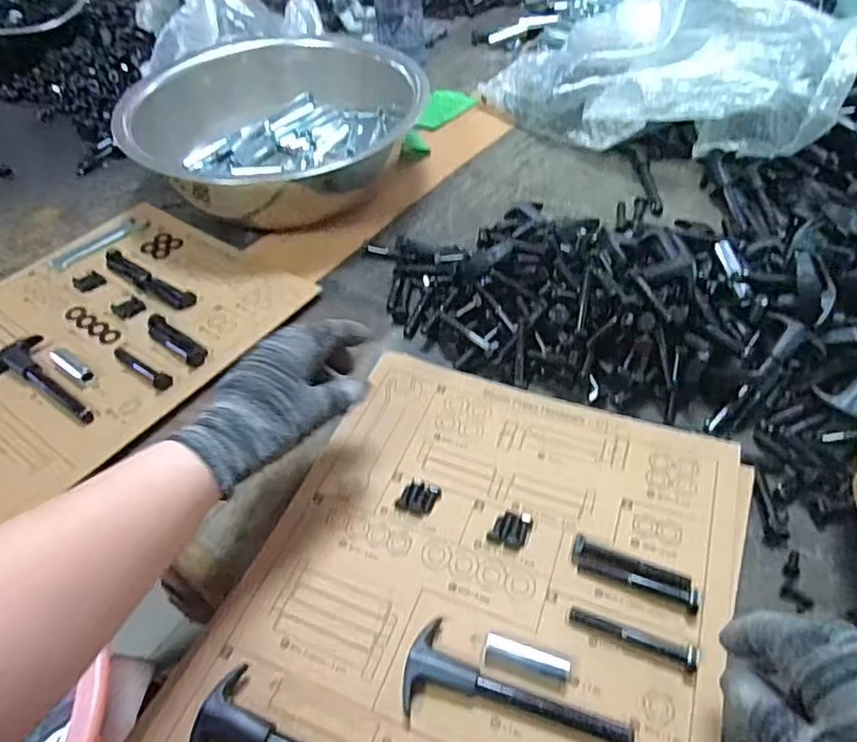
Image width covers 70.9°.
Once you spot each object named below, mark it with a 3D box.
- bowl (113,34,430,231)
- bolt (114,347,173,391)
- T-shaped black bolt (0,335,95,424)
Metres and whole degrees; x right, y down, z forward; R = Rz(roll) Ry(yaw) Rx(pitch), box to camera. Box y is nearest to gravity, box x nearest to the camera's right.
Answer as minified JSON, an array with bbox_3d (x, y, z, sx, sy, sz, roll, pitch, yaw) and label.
[{"bbox_3d":[-0.173,-0.294,0.736,0.288,0.122,0.288,-2,47,3],"label":"bowl"},{"bbox_3d":[-0.257,-0.005,0.538,0.087,0.014,0.013,29,56,28],"label":"bolt"},{"bbox_3d":[-0.337,0.008,0.535,0.138,0.013,0.053,23,53,24],"label":"T-shaped black bolt"}]

